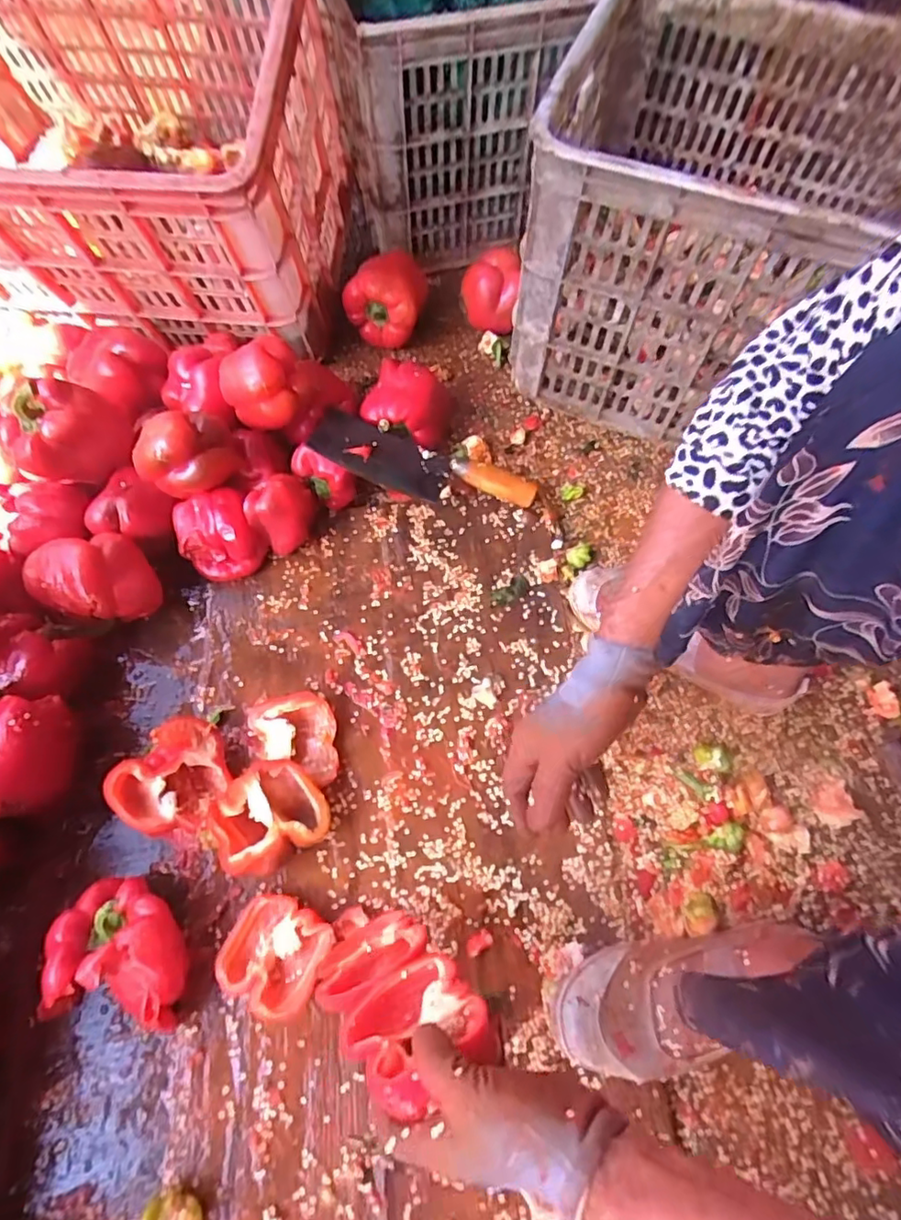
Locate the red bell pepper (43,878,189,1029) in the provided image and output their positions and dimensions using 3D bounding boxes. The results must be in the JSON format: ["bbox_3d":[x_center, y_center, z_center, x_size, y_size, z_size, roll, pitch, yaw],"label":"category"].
[{"bbox_3d":[-0.261,0.275,0.468,0.108,0.069,0.101,9,65,5],"label":"red bell pepper"}]

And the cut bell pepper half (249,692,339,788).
[{"bbox_3d":[-0.151,0.124,0.559,0.080,0.030,0.081,-6,65,-3],"label":"cut bell pepper half"}]

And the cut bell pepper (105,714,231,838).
[{"bbox_3d":[-0.246,0.150,0.527,0.089,0.061,0.102,10,65,5],"label":"cut bell pepper"}]

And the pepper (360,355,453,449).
[{"bbox_3d":[-0.052,-0.244,0.704,0.099,0.075,0.093,9,65,4],"label":"pepper"}]

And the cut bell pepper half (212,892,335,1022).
[{"bbox_3d":[-0.146,0.286,0.485,0.081,0.030,0.077,22,67,10],"label":"cut bell pepper half"}]

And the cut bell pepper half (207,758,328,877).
[{"bbox_3d":[-0.162,0.184,0.524,0.091,0.041,0.085,0,65,0],"label":"cut bell pepper half"}]

